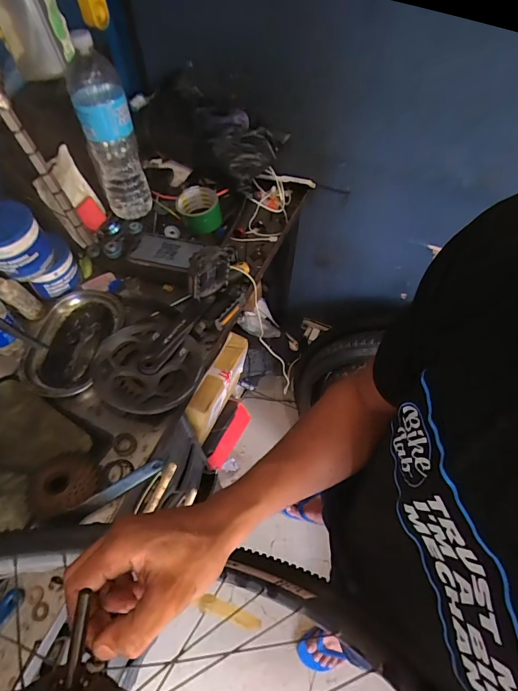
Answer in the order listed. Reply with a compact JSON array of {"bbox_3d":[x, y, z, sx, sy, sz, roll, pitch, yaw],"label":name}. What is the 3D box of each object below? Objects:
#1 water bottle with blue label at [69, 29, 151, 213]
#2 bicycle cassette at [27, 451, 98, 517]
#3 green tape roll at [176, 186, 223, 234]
[{"bbox_3d":[-0.279,-0.394,0.729,0.088,0.309,0.084,-16,60,-10],"label":"water bottle with blue label"},{"bbox_3d":[-0.294,0.201,0.574,0.096,0.040,0.097,-33,65,-19],"label":"bicycle cassette"},{"bbox_3d":[-0.125,-0.284,0.805,0.087,0.049,0.095,-13,60,-9],"label":"green tape roll"}]

